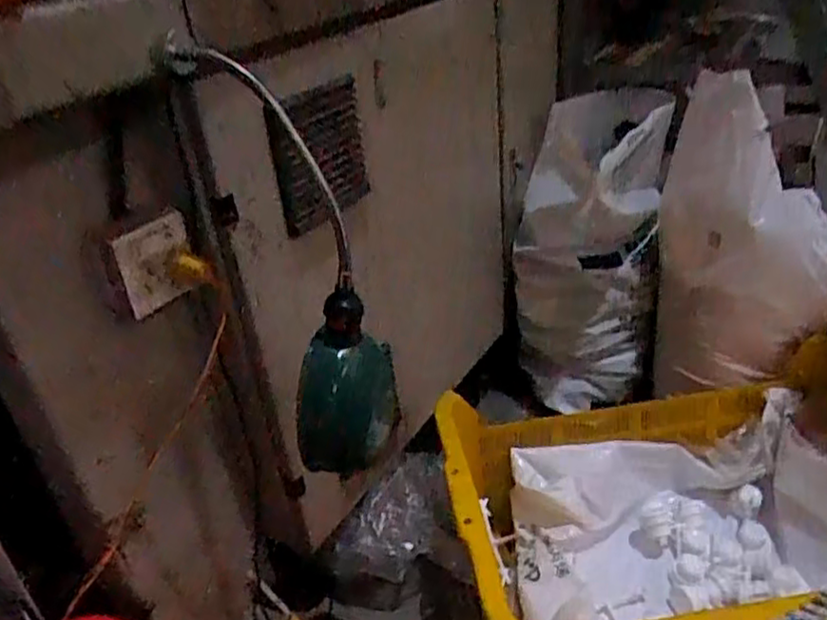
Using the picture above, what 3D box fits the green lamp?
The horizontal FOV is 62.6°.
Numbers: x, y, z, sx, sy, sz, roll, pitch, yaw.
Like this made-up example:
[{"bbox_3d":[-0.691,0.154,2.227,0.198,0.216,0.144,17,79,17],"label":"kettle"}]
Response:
[{"bbox_3d":[-0.104,-0.029,0.654,0.136,0.437,0.083,-7,31,-1],"label":"green lamp"}]

